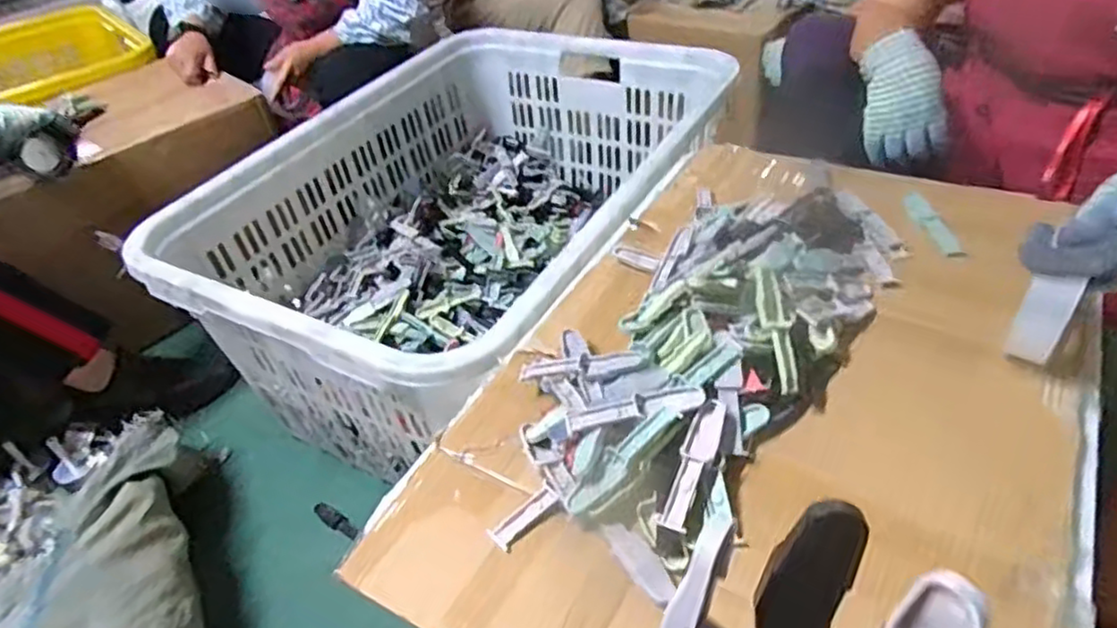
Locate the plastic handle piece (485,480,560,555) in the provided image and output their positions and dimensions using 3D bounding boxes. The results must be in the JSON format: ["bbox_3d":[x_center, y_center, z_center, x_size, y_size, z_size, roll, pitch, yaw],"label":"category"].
[{"bbox_3d":[-0.023,0.143,0.482,0.055,0.006,0.021,-35,48,-28],"label":"plastic handle piece"}]

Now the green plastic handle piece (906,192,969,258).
[{"bbox_3d":[0.383,-0.095,0.701,0.026,0.010,0.113,-6,41,2],"label":"green plastic handle piece"}]

